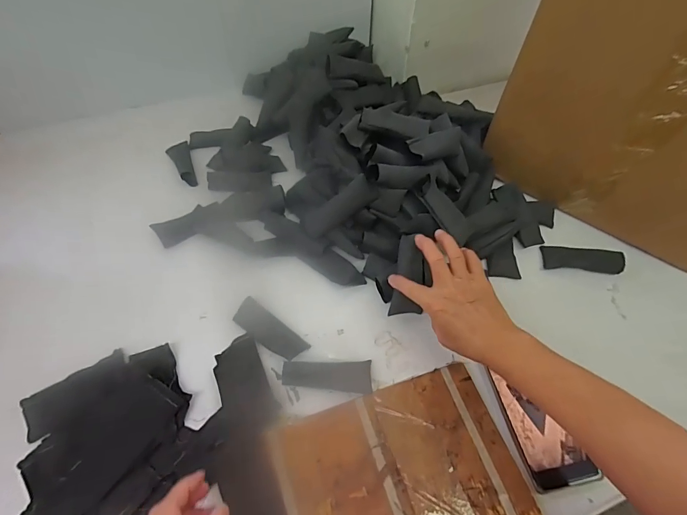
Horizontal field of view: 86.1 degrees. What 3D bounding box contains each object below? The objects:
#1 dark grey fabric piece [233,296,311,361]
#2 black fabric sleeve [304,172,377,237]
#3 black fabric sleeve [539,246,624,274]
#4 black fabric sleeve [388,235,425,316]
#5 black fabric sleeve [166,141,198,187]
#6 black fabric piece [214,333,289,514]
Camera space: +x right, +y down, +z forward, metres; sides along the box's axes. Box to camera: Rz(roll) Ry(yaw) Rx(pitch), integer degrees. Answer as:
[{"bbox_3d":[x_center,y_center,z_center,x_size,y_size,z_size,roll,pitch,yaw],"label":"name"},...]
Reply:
[{"bbox_3d":[-0.096,0.095,0.473,0.104,0.016,0.036,34,63,20],"label":"dark grey fabric piece"},{"bbox_3d":[-0.005,-0.067,0.508,0.108,0.035,0.029,-35,59,12],"label":"black fabric sleeve"},{"bbox_3d":[0.349,0.004,0.538,0.106,0.007,0.035,4,75,13],"label":"black fabric sleeve"},{"bbox_3d":[0.085,0.023,0.478,0.037,0.010,0.104,6,83,4],"label":"black fabric sleeve"},{"bbox_3d":[-0.277,-0.166,0.638,0.037,0.023,0.114,-25,60,-16],"label":"black fabric sleeve"},{"bbox_3d":[-0.106,0.192,0.408,0.065,0.004,0.221,-11,57,-7],"label":"black fabric piece"}]

